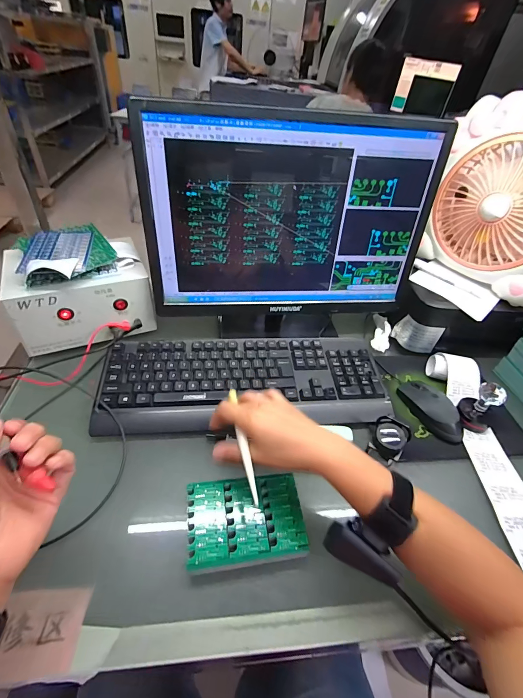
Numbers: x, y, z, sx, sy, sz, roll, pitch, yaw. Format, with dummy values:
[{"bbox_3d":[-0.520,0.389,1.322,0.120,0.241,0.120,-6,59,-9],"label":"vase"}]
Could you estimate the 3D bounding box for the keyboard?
[{"bbox_3d":[-0.019,0.048,0.504,0.425,0.028,0.158,1,43,-6],"label":"keyboard"}]

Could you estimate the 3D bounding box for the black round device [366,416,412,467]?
[{"bbox_3d":[0.170,0.124,0.441,0.044,0.058,0.047,4,43,-3],"label":"black round device"}]

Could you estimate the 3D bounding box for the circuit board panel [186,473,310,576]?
[{"bbox_3d":[-0.017,0.190,0.366,0.126,0.007,0.090,-3,43,-11],"label":"circuit board panel"}]

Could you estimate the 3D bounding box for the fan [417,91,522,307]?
[{"bbox_3d":[0.389,-0.224,0.514,0.083,0.232,0.241,-18,49,-24],"label":"fan"}]

